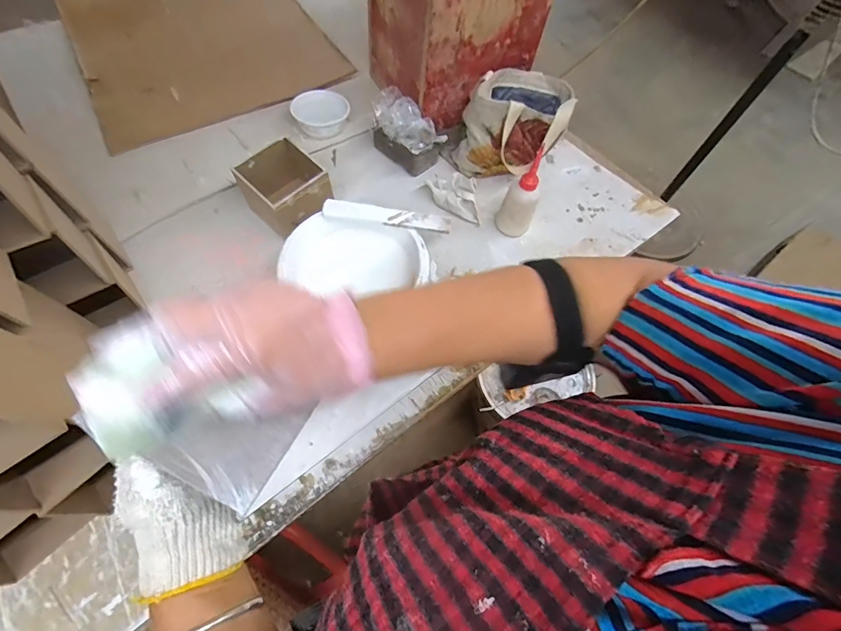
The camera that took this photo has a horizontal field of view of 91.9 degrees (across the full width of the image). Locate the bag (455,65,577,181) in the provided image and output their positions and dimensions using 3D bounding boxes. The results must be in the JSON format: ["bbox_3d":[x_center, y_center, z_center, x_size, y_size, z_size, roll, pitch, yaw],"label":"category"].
[{"bbox_3d":[0.179,-0.367,0.786,0.180,0.153,0.178,22,65,7],"label":"bag"}]

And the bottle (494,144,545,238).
[{"bbox_3d":[0.174,-0.198,0.703,0.049,0.153,0.059,-22,68,-14],"label":"bottle"}]

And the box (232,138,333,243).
[{"bbox_3d":[-0.224,-0.209,0.710,0.134,0.104,0.120,41,69,15],"label":"box"}]

